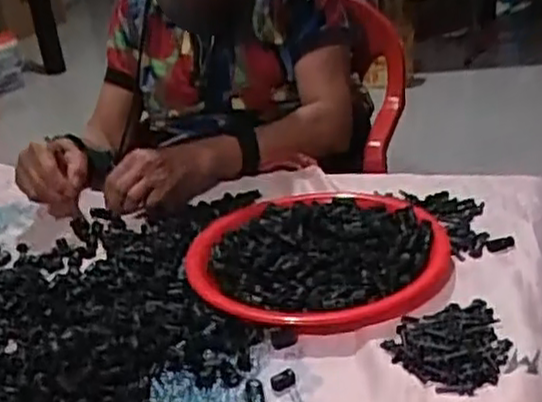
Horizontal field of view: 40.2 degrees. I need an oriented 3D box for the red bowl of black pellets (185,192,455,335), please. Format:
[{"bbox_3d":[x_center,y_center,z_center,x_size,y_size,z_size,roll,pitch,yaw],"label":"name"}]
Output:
[{"bbox_3d":[0.048,0.047,0.761,0.257,0.038,0.257,-4,25,6],"label":"red bowl of black pellets"}]

